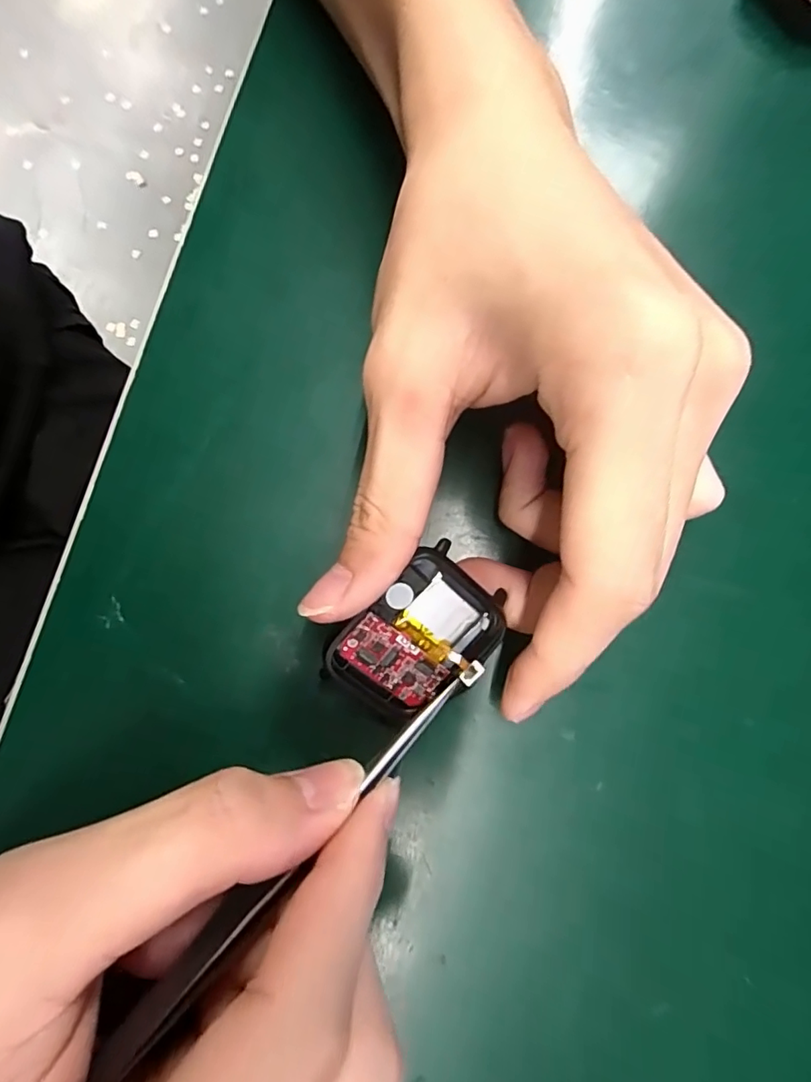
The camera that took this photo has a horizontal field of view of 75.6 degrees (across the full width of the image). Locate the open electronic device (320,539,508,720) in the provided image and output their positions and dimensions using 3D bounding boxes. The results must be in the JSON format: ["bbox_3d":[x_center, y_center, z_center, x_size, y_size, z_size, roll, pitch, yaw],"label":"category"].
[{"bbox_3d":[0.003,0.027,0.143,0.035,0.013,0.046,41,95,-18],"label":"open electronic device"}]

